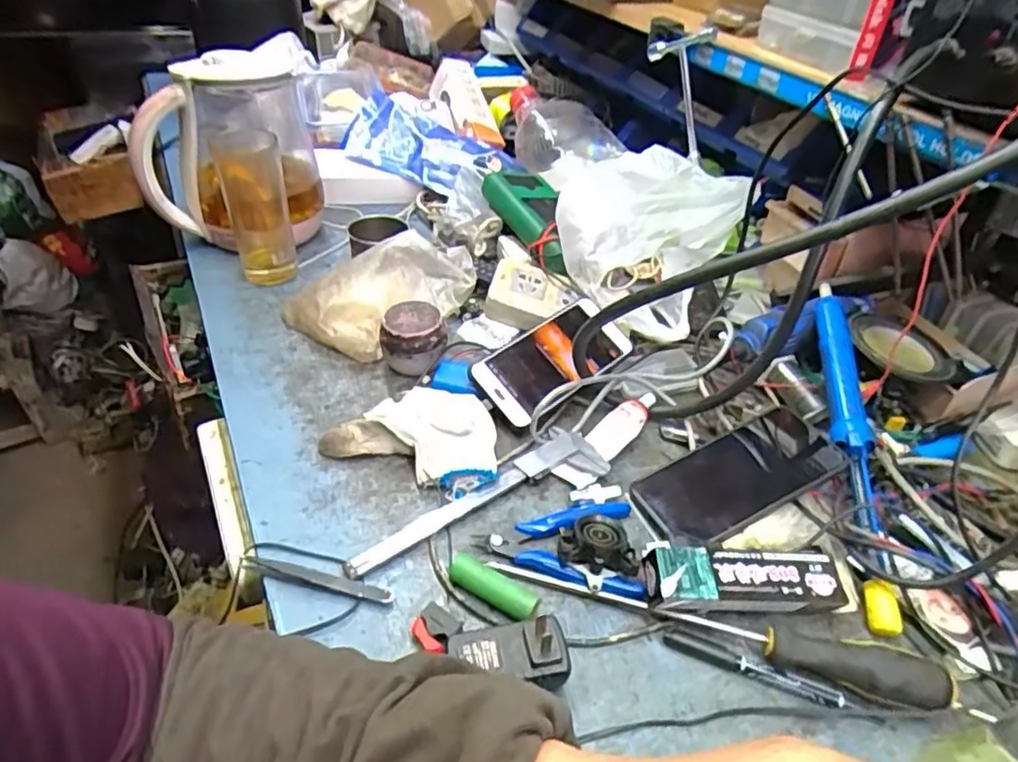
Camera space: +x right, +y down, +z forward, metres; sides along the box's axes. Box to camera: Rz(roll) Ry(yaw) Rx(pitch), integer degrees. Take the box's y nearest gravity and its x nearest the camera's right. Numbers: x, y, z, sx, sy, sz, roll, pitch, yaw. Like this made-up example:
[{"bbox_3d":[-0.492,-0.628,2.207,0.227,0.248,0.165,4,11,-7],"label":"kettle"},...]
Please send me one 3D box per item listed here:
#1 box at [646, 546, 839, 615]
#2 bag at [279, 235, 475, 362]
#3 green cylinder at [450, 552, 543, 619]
[{"bbox_3d":[0.163,0.139,0.443,0.137,0.039,0.041,1,40,-5],"label":"box"},{"bbox_3d":[-0.131,-0.102,0.666,0.123,0.074,0.166,32,47,28],"label":"bag"},{"bbox_3d":[-0.011,0.142,0.431,0.065,0.019,0.018,25,44,22],"label":"green cylinder"}]

